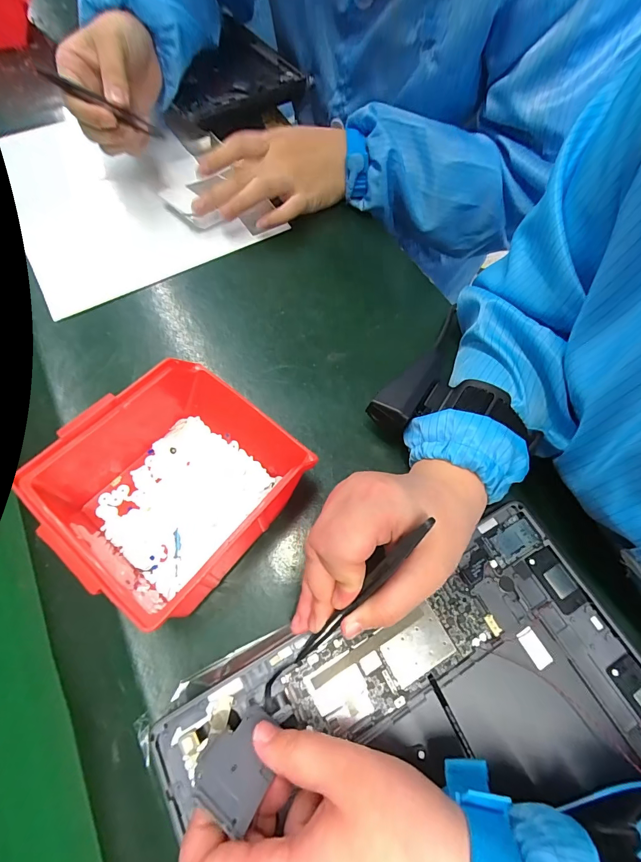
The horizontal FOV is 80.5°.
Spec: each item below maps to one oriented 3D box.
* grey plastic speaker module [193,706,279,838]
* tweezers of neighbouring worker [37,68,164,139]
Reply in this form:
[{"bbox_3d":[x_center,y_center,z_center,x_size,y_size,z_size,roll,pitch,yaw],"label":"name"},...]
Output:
[{"bbox_3d":[-0.038,0.155,0.179,0.031,0.049,0.004,31,104,11],"label":"grey plastic speaker module"},{"bbox_3d":[-0.192,-0.285,0.329,0.109,0.013,0.011,24,64,-9],"label":"tweezers of neighbouring worker"}]

